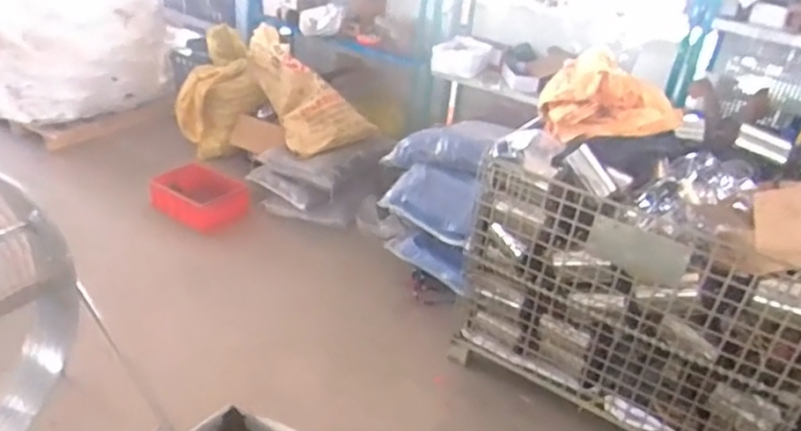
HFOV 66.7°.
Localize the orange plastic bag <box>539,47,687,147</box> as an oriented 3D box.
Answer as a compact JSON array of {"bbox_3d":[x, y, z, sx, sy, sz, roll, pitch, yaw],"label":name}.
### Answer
[{"bbox_3d":[0.656,-0.348,1.841,0.438,0.240,0.163,9,30,6],"label":"orange plastic bag"}]

